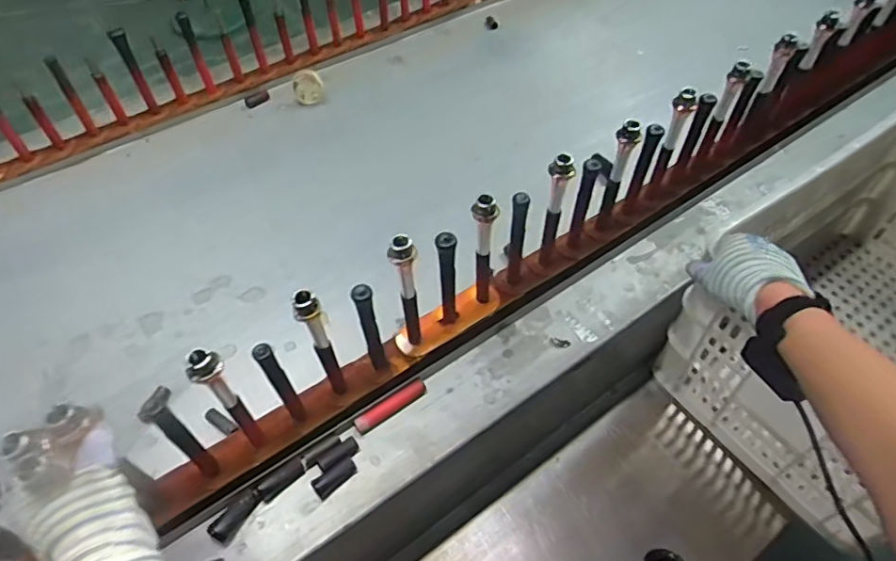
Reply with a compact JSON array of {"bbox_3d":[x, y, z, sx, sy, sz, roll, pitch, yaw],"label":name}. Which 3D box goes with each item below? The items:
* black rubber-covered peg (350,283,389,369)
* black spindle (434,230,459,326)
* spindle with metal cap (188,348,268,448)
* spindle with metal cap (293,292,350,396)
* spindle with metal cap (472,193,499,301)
[{"bbox_3d":[-0.082,0.056,0.595,0.023,0.159,0.014,-12,55,-8],"label":"black rubber-covered peg"},{"bbox_3d":[0.000,0.004,0.636,0.022,0.165,0.019,10,55,9],"label":"black spindle"},{"bbox_3d":[-0.205,0.115,0.525,0.026,0.167,0.022,-28,58,-18],"label":"spindle with metal cap"},{"bbox_3d":[-0.129,0.068,0.569,0.025,0.188,0.030,-21,56,-14],"label":"spindle with metal cap"},{"bbox_3d":[0.040,-0.028,0.646,0.027,0.195,0.028,4,54,4],"label":"spindle with metal cap"}]

